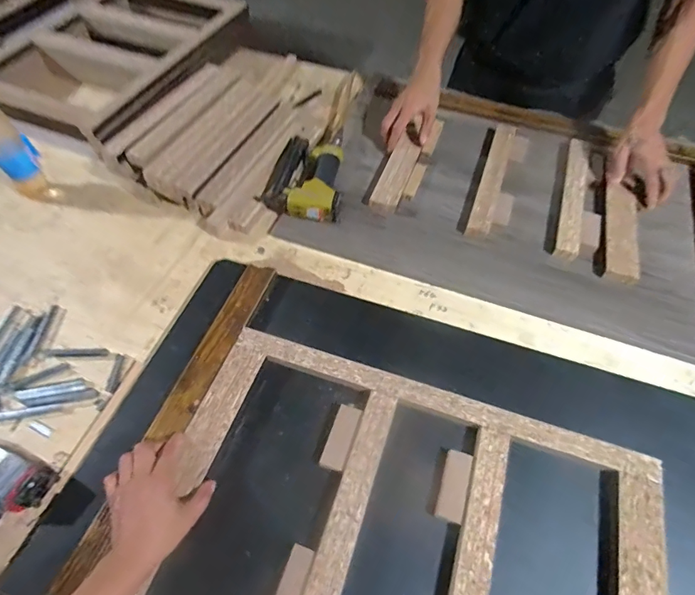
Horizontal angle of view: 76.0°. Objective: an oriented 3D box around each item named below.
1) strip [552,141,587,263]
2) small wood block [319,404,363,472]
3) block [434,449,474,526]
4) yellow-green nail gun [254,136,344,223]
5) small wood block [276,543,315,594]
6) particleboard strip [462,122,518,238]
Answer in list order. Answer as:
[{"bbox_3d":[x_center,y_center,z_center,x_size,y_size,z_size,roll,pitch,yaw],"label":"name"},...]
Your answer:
[{"bbox_3d":[0.412,-0.191,0.811,0.037,0.015,0.319,18,58,10],"label":"strip"},{"bbox_3d":[-0.007,0.178,0.562,0.031,0.014,0.080,18,58,10],"label":"small wood block"},{"bbox_3d":[0.129,0.224,0.532,0.030,0.015,0.079,17,57,9],"label":"block"},{"bbox_3d":[-0.081,-0.231,0.828,0.146,0.050,0.218,4,56,0],"label":"yellow-green nail gun"},{"bbox_3d":[-0.059,0.308,0.471,0.026,0.017,0.079,17,58,9],"label":"small wood block"},{"bbox_3d":[0.279,-0.234,0.844,0.039,0.025,0.326,19,58,10],"label":"particleboard strip"}]

